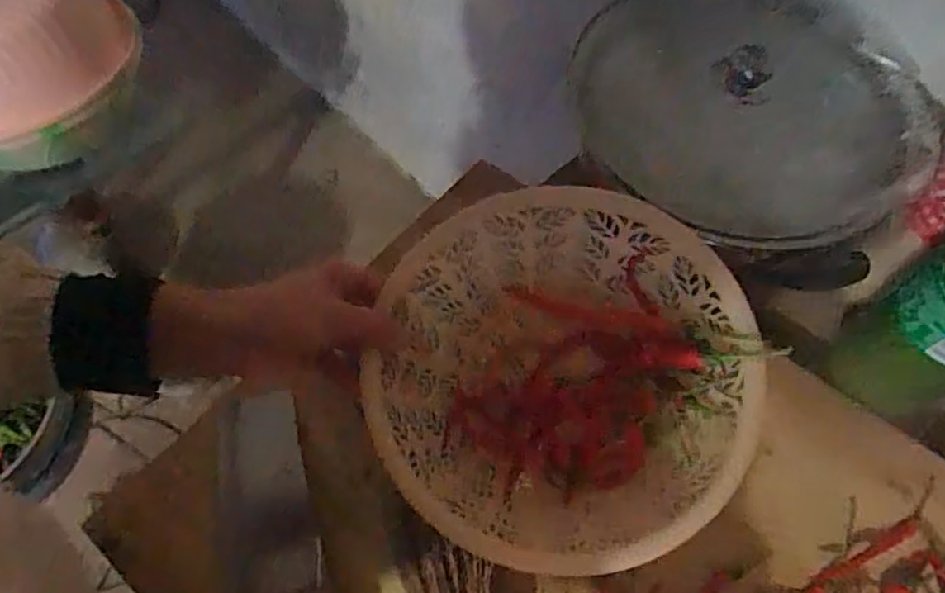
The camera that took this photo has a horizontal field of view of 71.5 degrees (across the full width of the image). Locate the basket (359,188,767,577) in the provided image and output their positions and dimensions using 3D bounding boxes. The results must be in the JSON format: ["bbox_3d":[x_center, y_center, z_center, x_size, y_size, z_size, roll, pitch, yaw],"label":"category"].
[{"bbox_3d":[0.061,0.059,0.479,0.256,0.098,0.256,-2,70,4],"label":"basket"}]

